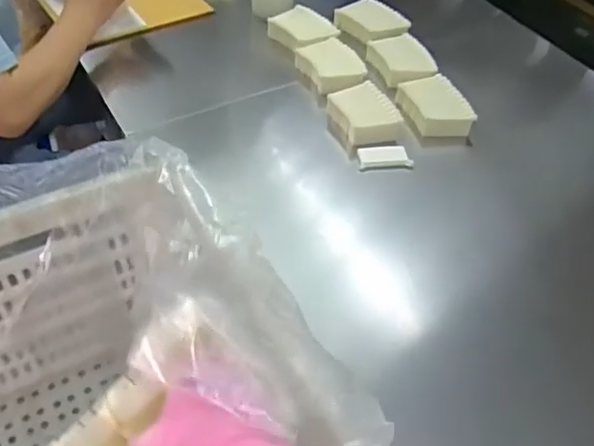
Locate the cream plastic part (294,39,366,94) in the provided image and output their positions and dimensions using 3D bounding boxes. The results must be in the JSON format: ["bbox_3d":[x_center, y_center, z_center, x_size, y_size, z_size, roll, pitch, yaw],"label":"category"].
[{"bbox_3d":[0.056,-0.263,0.995,0.082,0.029,0.106,-19,52,-19],"label":"cream plastic part"}]

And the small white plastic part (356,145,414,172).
[{"bbox_3d":[0.131,-0.097,0.884,0.077,0.024,0.028,0,49,-3],"label":"small white plastic part"}]

